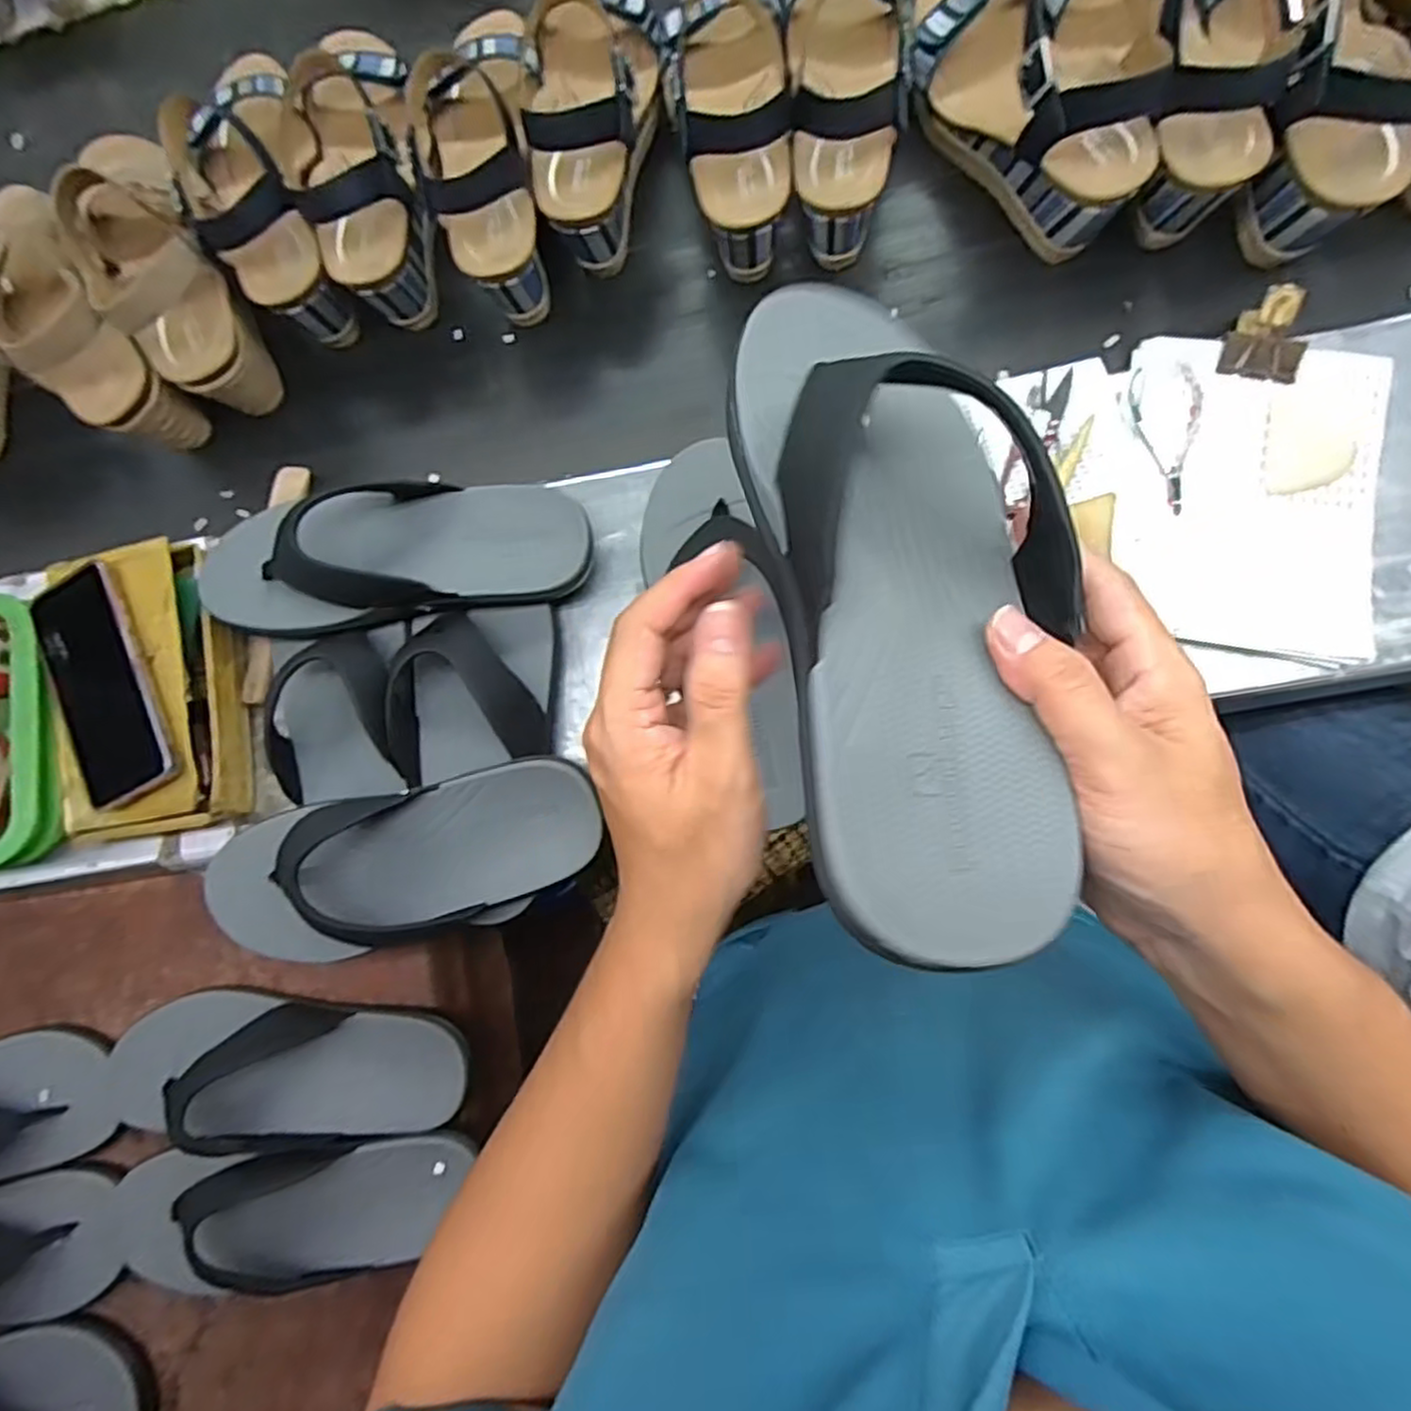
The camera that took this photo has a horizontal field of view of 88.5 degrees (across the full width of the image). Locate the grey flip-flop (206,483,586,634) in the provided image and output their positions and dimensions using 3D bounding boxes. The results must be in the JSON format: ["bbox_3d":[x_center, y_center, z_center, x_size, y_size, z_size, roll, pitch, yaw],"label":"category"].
[{"bbox_3d":[-0.226,-0.106,0.494,0.284,0.061,0.103,-4,84,5],"label":"grey flip-flop"}]

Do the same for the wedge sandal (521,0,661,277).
[{"bbox_3d":[-0.084,-0.454,0.537,0.091,0.111,0.231,-3,84,5],"label":"wedge sandal"}]

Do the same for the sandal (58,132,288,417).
[{"bbox_3d":[-0.421,-0.348,0.554,0.087,0.124,0.253,-38,82,1],"label":"sandal"}]

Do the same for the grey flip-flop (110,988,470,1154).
[{"bbox_3d":[-0.325,0.274,0.548,0.288,0.078,0.101,-4,84,5],"label":"grey flip-flop"}]

